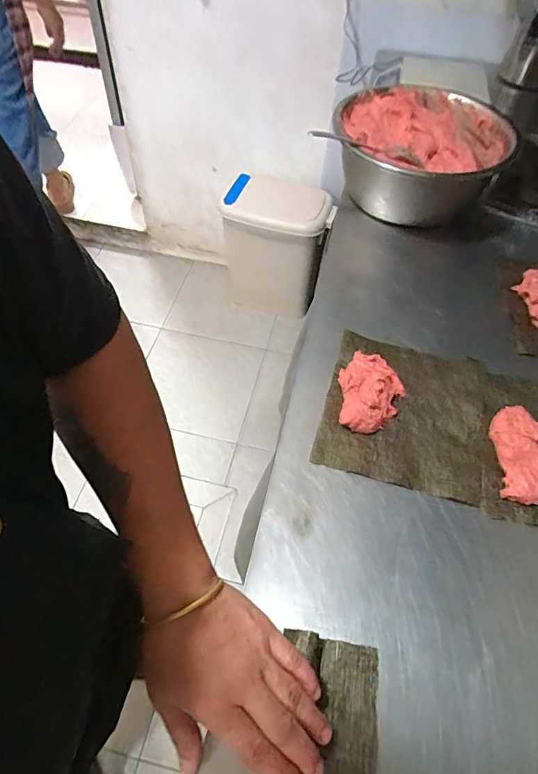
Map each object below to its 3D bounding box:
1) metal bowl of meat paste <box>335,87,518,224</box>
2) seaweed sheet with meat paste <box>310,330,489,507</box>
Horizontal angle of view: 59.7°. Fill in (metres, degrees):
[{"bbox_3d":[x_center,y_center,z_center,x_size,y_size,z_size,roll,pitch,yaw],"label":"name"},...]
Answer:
[{"bbox_3d":[0.252,-0.390,0.813,0.268,0.126,0.272,1,55,-1],"label":"metal bowl of meat paste"},{"bbox_3d":[0.167,0.021,0.565,0.189,0.033,0.202,14,56,8],"label":"seaweed sheet with meat paste"}]

